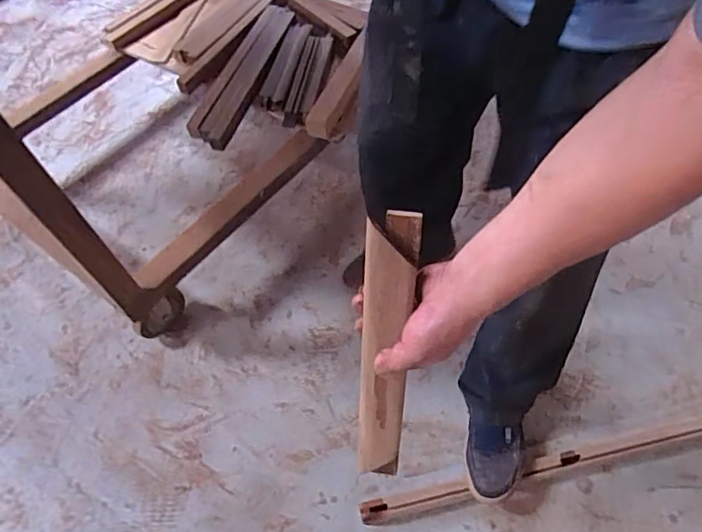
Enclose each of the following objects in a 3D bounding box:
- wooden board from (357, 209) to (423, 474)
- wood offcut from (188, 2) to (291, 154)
[{"bbox_3d":[0.033,0.097,0.516,0.047,0.321,0.022,6,30,7],"label":"wooden board"},{"bbox_3d":[-0.249,-0.469,1.226,0.102,0.028,0.501,12,57,11],"label":"wood offcut"}]

